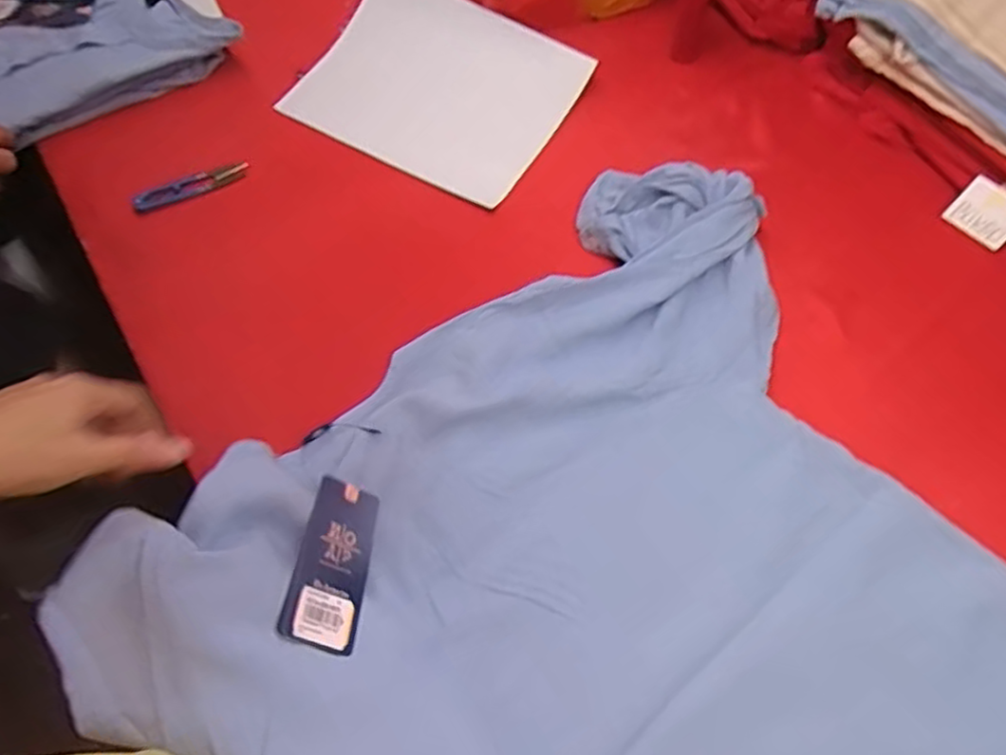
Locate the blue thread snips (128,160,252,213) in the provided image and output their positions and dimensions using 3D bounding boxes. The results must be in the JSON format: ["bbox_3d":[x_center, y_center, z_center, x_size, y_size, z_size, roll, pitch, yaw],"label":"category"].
[{"bbox_3d":[-0.287,-0.177,0.650,0.105,0.017,0.013,-24,66,-11],"label":"blue thread snips"}]

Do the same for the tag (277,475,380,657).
[{"bbox_3d":[-0.108,0.117,0.458,0.047,0.006,0.119,30,36,-21],"label":"tag"}]

